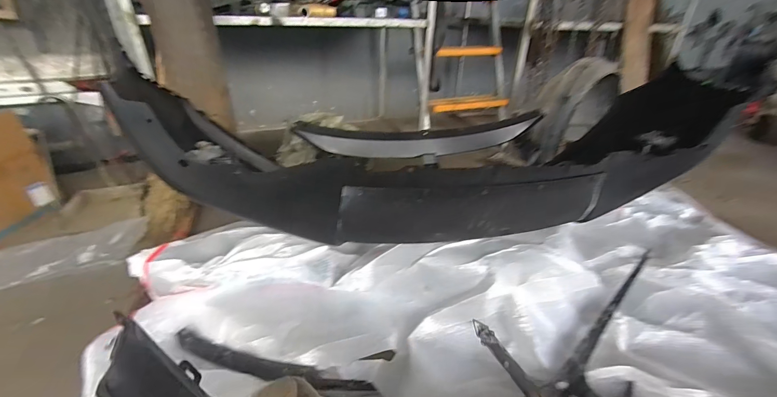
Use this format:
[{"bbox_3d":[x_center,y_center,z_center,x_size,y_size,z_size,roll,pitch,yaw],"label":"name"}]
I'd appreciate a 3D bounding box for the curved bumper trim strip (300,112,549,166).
[{"bbox_3d":[0.134,-0.228,1.364,0.970,0.140,0.166,-5,30,-10],"label":"curved bumper trim strip"}]

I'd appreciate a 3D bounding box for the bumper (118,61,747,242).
[{"bbox_3d":[0.205,-0.158,1.077,1.681,0.424,0.456,-4,30,-9],"label":"bumper"}]

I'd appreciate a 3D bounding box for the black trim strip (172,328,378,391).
[{"bbox_3d":[-0.317,0.445,0.891,0.562,0.046,0.056,8,31,12],"label":"black trim strip"}]

